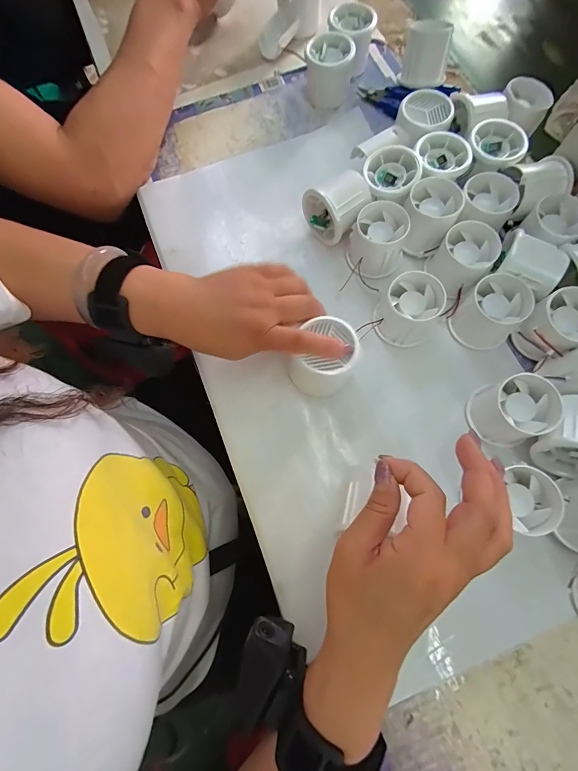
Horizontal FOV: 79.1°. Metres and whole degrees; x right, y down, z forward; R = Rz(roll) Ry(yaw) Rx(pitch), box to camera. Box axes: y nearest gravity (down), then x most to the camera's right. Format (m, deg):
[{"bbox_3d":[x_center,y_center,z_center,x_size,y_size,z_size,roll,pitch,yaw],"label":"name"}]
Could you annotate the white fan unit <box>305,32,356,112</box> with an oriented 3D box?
[{"bbox_3d":[0.049,-0.383,0.425,0.056,0.047,0.055,12,74,6],"label":"white fan unit"}]

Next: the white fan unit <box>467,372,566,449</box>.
[{"bbox_3d":[0.191,0.022,0.302,0.058,0.045,0.054,-17,74,-3],"label":"white fan unit"}]

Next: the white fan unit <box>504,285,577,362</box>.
[{"bbox_3d":[0.245,-0.054,0.321,0.060,0.049,0.050,-27,74,-6],"label":"white fan unit"}]

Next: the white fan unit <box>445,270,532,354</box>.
[{"bbox_3d":[0.190,-0.068,0.331,0.056,0.044,0.054,-1,73,2],"label":"white fan unit"}]

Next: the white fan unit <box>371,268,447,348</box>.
[{"bbox_3d":[0.114,-0.072,0.334,0.054,0.046,0.057,-1,73,2],"label":"white fan unit"}]

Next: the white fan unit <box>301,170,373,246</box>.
[{"bbox_3d":[0.052,-0.188,0.372,0.058,0.051,0.055,-40,76,-9],"label":"white fan unit"}]

